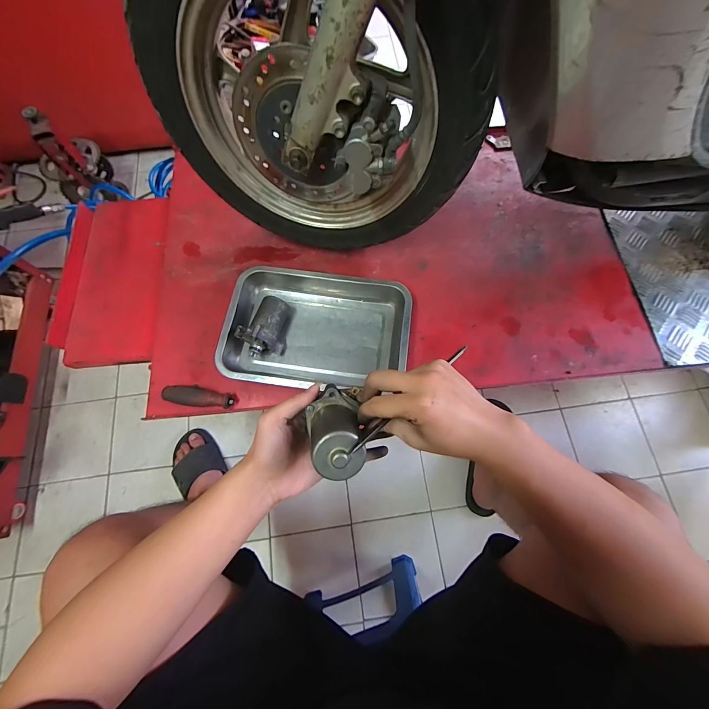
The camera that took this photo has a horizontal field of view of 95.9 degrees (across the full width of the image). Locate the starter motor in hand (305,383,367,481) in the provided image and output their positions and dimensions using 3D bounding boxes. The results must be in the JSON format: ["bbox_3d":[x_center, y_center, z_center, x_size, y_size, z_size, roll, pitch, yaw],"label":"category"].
[{"bbox_3d":[-0.021,0.075,0.318,0.053,0.089,0.046,-8,113,-3],"label":"starter motor in hand"}]

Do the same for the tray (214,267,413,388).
[{"bbox_3d":[-0.063,-0.041,0.565,0.307,0.058,0.208,8,72,2],"label":"tray"}]

